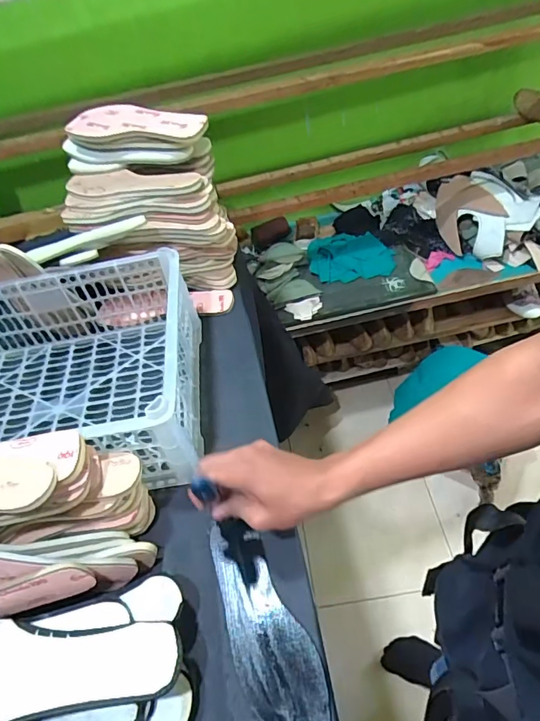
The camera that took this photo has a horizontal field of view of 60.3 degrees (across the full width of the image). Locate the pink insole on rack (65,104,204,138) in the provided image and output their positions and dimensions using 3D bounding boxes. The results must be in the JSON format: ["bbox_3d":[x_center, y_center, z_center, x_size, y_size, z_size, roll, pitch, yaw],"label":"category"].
[{"bbox_3d":[-0.213,-0.375,0.733,0.235,0.031,0.058,11,51,21],"label":"pink insole on rack"}]

